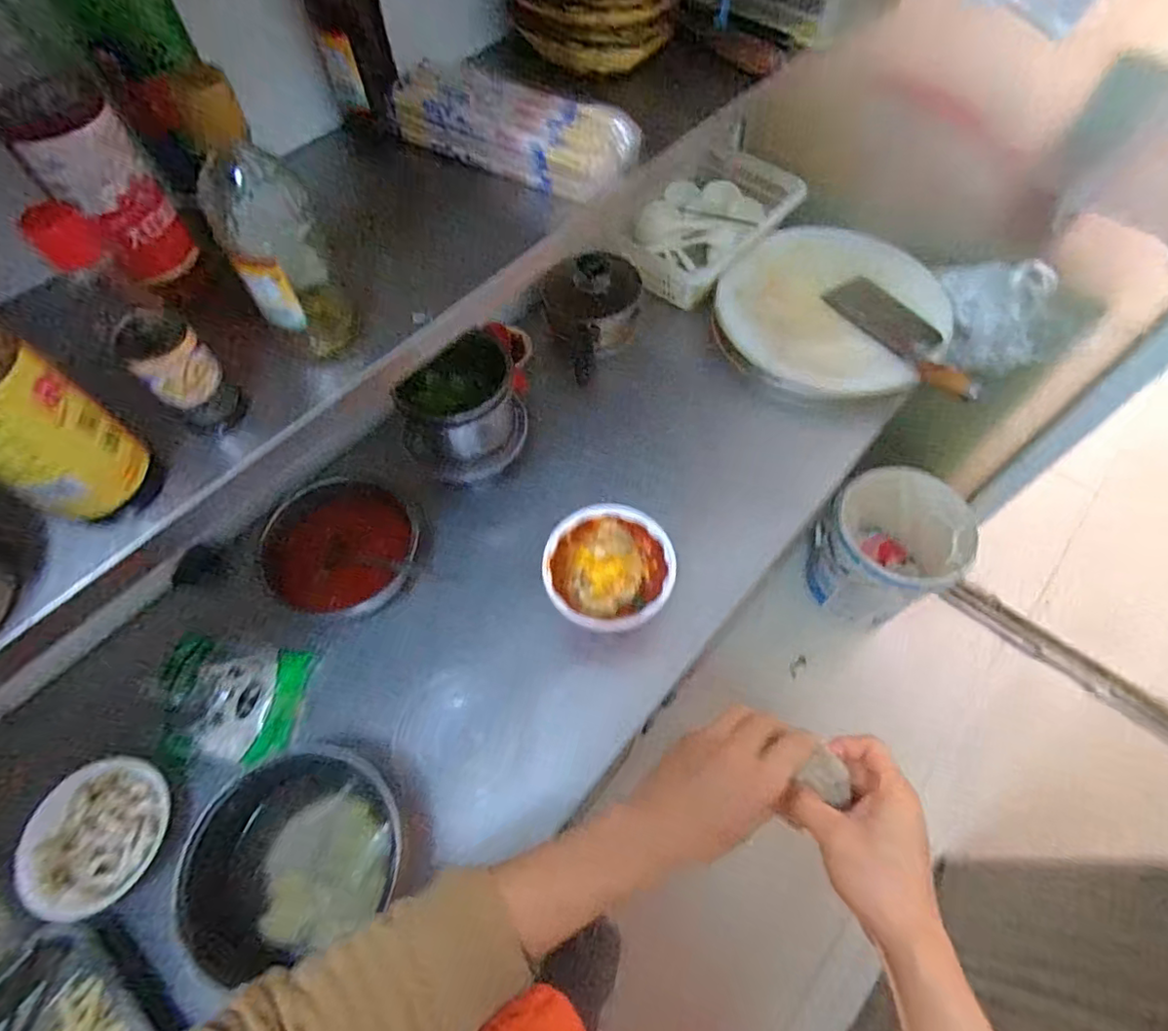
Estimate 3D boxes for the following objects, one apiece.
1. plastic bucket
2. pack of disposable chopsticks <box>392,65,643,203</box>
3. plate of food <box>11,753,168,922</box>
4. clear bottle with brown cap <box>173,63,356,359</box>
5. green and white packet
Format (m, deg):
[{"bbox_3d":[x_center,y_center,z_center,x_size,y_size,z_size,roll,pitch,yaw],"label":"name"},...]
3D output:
[{"bbox_3d":[0.734,0.097,1.487,0.302,0.322,0.288,-1,61,1],"label":"plastic bucket"},{"bbox_3d":[-0.069,-0.385,0.598,0.251,0.054,0.084,25,65,15],"label":"pack of disposable chopsticks"},{"bbox_3d":[-0.528,0.348,0.652,0.137,0.033,0.149,-1,61,1],"label":"plate of food"},{"bbox_3d":[-0.227,-0.190,0.440,0.062,0.165,0.070,8,62,6],"label":"clear bottle with brown cap"},{"bbox_3d":[-0.428,0.223,0.726,0.162,0.048,0.143,6,62,5],"label":"green and white packet"}]

